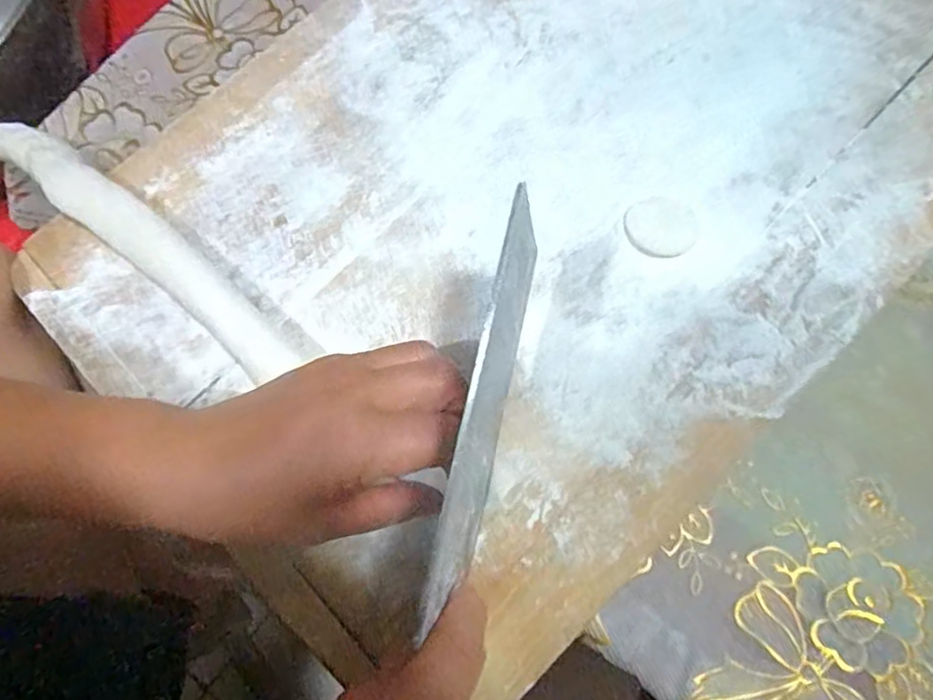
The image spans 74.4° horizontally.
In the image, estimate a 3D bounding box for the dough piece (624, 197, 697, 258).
[{"bbox_3d":[0.099,-0.062,0.311,0.034,0.004,0.031,-2,75,2],"label":"dough piece"}]

